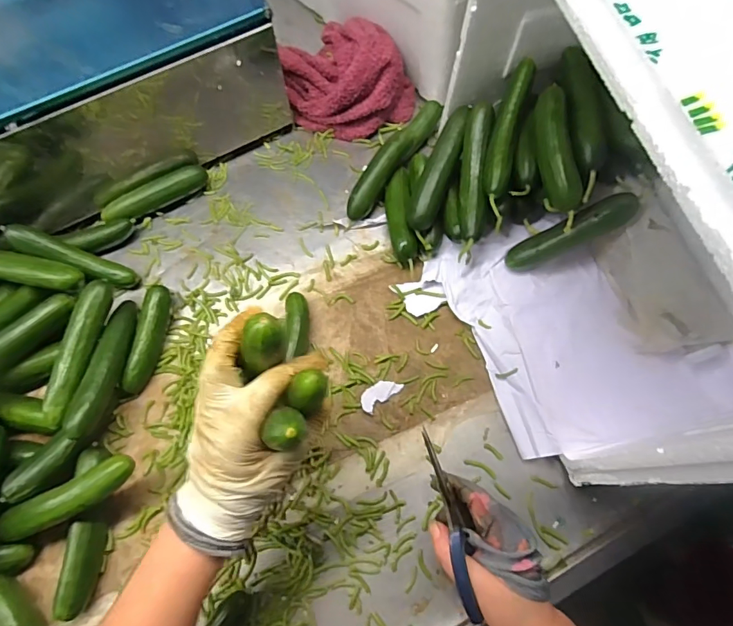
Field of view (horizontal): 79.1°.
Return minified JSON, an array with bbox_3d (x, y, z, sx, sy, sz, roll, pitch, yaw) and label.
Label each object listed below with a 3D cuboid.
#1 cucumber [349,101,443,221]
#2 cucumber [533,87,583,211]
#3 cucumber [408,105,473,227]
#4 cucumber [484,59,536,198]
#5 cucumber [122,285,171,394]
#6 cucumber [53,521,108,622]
[{"bbox_3d":[0.039,-0.199,0.562,0.031,0.058,0.197,33,73,12],"label":"cucumber"},{"bbox_3d":[0.190,-0.165,0.441,0.030,0.027,0.127,-6,82,-5],"label":"cucumber"},{"bbox_3d":[0.083,-0.165,0.507,0.036,0.034,0.147,21,89,5],"label":"cucumber"},{"bbox_3d":[0.149,-0.191,0.468,0.028,0.029,0.143,15,84,3],"label":"cucumber"},{"bbox_3d":[-0.239,0.028,0.484,0.025,0.032,0.114,7,70,3],"label":"cucumber"},{"bbox_3d":[-0.260,0.233,0.405,0.025,0.022,0.076,0,68,-3],"label":"cucumber"}]

